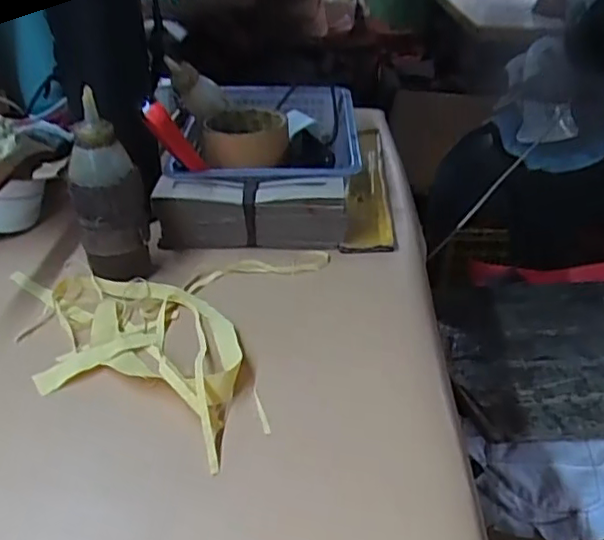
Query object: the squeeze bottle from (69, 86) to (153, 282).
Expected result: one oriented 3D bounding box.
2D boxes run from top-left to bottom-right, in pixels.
[{"bbox_3d":[-0.142,-0.052,0.460,0.045,0.132,0.045,9,34,10],"label":"squeeze bottle"}]

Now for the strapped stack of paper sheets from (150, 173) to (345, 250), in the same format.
[{"bbox_3d":[-0.044,-0.046,0.522,0.155,0.060,0.032,2,34,0],"label":"strapped stack of paper sheets"}]

